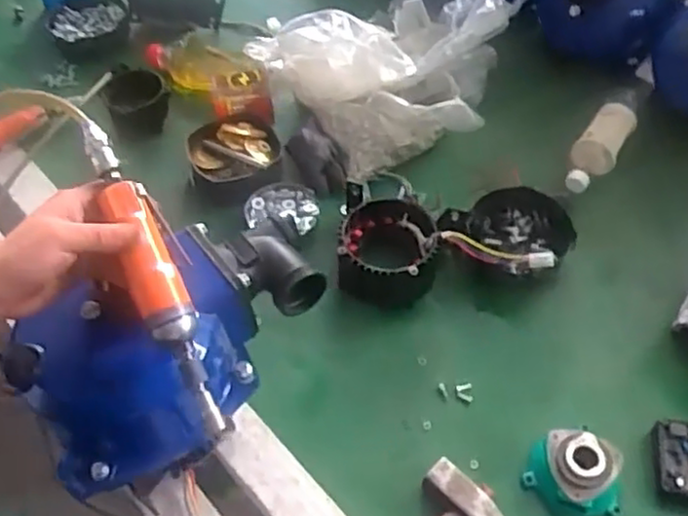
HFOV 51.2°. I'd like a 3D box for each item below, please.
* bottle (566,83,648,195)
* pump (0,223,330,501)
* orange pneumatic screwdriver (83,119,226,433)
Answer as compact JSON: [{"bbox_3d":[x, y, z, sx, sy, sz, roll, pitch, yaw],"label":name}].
[{"bbox_3d":[0.405,-0.186,1.107,0.060,0.073,0.240,26,58,20],"label":"bottle"},{"bbox_3d":[-0.159,0.083,0.692,0.287,0.166,0.150,-33,59,-21],"label":"pump"},{"bbox_3d":[-0.157,0.009,0.600,0.048,0.034,0.278,-22,80,-14],"label":"orange pneumatic screwdriver"}]

